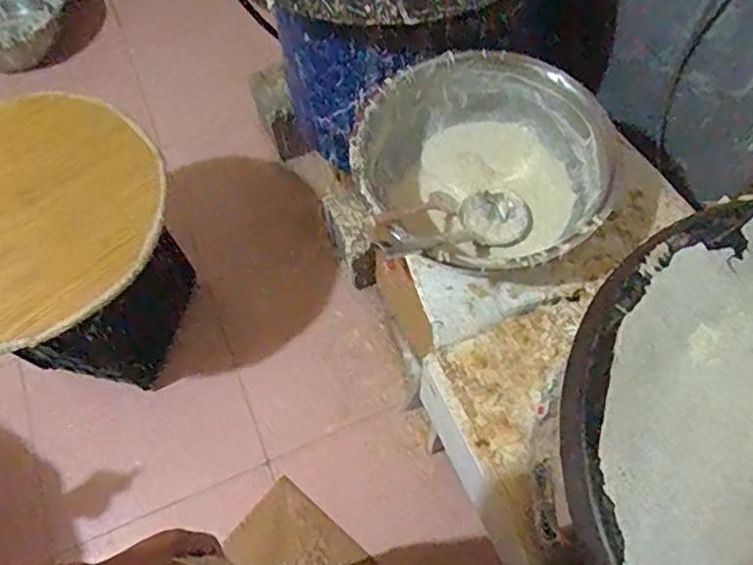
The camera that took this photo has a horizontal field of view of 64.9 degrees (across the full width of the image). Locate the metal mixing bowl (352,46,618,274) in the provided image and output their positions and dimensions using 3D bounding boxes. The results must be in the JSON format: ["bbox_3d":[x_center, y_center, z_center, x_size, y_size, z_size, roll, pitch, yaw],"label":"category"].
[{"bbox_3d":[0.166,-0.181,0.949,0.374,0.144,0.403,-1,64,3],"label":"metal mixing bowl"}]

